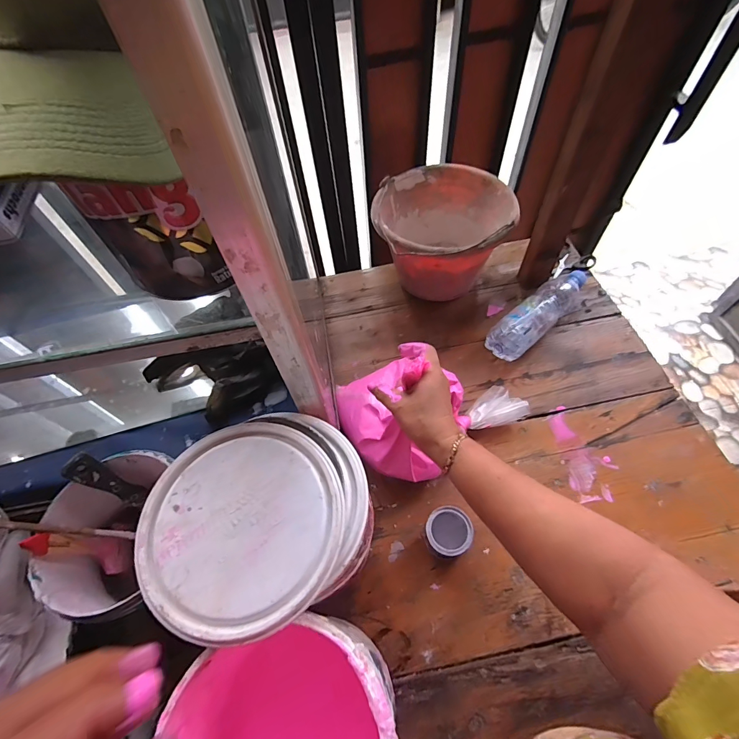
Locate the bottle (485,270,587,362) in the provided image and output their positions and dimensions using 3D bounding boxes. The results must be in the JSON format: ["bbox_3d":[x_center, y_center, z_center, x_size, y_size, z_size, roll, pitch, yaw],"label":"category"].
[{"bbox_3d":[0.305,-0.105,0.681,0.240,0.067,0.072,-41,64,-20],"label":"bottle"}]

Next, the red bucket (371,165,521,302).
[{"bbox_3d":[0.131,-0.247,0.712,0.227,0.160,0.239,-2,58,3],"label":"red bucket"}]

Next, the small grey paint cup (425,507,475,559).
[{"bbox_3d":[0.101,0.217,0.501,0.061,0.058,0.057,-2,58,3],"label":"small grey paint cup"}]

